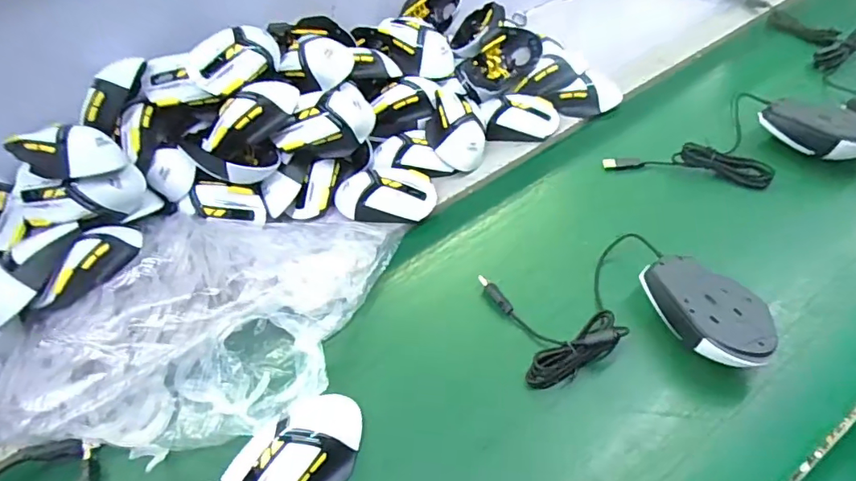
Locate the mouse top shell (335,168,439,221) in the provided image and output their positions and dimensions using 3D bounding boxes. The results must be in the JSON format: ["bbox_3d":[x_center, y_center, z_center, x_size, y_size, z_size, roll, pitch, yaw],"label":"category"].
[{"bbox_3d":[-0.050,-0.055,0.602,0.118,0.039,0.063,0,49,8],"label":"mouse top shell"}]

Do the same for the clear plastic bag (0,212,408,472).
[{"bbox_3d":[-0.211,0.066,0.506,0.306,0.056,0.322,15,58,11],"label":"clear plastic bag"}]

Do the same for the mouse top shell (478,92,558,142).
[{"bbox_3d":[0.121,-0.159,0.674,0.097,0.030,0.064,1,77,2],"label":"mouse top shell"}]

